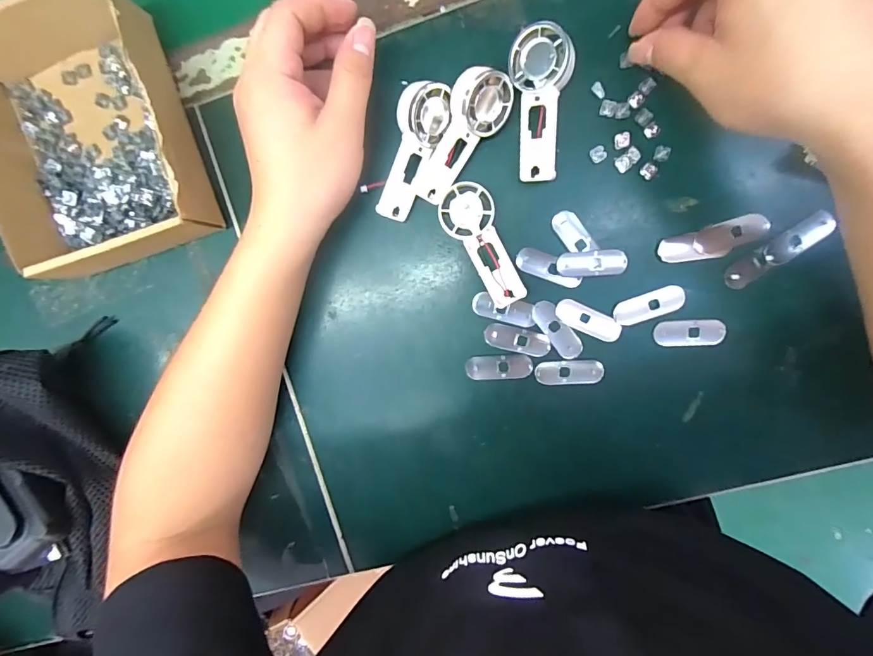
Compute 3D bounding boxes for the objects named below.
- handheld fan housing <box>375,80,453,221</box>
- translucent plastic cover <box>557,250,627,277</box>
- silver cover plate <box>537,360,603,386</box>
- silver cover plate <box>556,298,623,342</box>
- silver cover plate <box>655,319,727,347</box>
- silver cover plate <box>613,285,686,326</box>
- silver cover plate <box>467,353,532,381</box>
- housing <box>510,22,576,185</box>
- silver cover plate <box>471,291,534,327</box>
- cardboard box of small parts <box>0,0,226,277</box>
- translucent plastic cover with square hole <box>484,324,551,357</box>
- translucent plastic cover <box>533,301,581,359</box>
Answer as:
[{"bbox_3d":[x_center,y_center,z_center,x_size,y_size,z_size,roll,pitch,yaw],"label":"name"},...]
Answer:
[{"bbox_3d":[-0.016,-0.122,0.300,0.033,0.032,0.091,18,98,3],"label":"handheld fan housing"},{"bbox_3d":[0.115,-0.048,0.316,0.049,0.004,0.019,-3,96,6],"label":"translucent plastic cover"},{"bbox_3d":[0.102,0.035,0.328,0.050,0.004,0.018,-5,96,6],"label":"silver cover plate"},{"bbox_3d":[0.115,-0.005,0.321,0.051,0.004,0.019,24,98,3],"label":"silver cover plate"},{"bbox_3d":[0.189,0.004,0.316,0.051,0.004,0.020,-1,96,6],"label":"silver cover plate"},{"bbox_3d":[0.159,-0.016,0.316,0.051,0.004,0.017,-23,93,8],"label":"silver cover plate"},{"bbox_3d":[0.049,0.031,0.333,0.051,0.004,0.019,-3,96,6],"label":"silver cover plate"},{"bbox_3d":[0.070,-0.151,0.292,0.037,0.015,0.094,11,113,29],"label":"housing"},{"bbox_3d":[0.052,-0.014,0.325,0.048,0.004,0.018,16,97,4],"label":"silver cover plate"},{"bbox_3d":[-0.263,-0.146,0.314,0.147,0.053,0.190,-19,94,7],"label":"cardboard box of small parts"},{"bbox_3d":[0.063,0.010,0.328,0.050,0.004,0.018,14,97,4],"label":"translucent plastic cover with square hole"},{"bbox_3d":[0.093,0.002,0.324,0.019,0.004,0.050,-38,91,8],"label":"translucent plastic cover"}]

